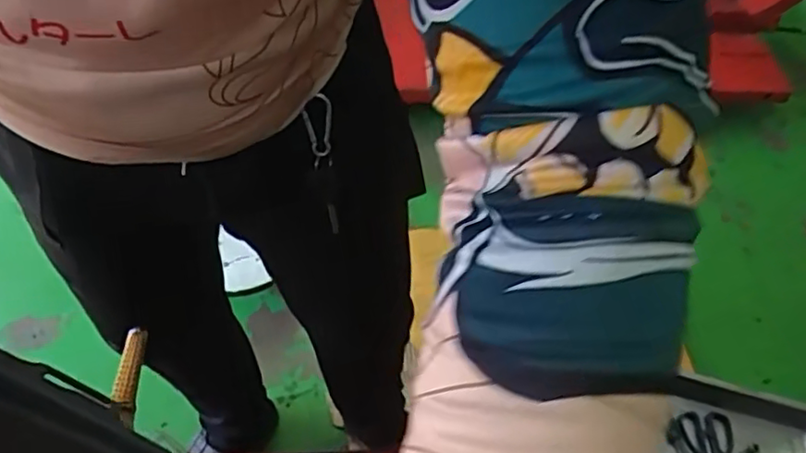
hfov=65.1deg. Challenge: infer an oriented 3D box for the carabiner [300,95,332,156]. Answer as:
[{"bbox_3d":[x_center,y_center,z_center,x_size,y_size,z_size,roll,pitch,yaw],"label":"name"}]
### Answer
[{"bbox_3d":[-0.073,-0.086,0.539,0.025,0.054,0.004,-6,28,-7],"label":"carabiner"}]

